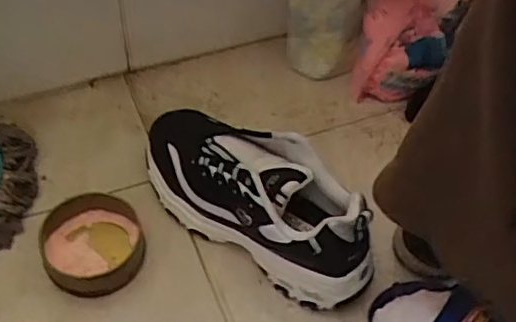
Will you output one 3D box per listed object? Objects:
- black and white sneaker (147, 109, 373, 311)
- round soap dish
[{"bbox_3d":[-0.006,0.027,0.609,0.277,0.104,0.098,31,54,21],"label":"black and white sneaker"},{"bbox_3d":[-0.164,0.082,0.604,0.095,0.031,0.100,2,49,-2],"label":"round soap dish"}]

